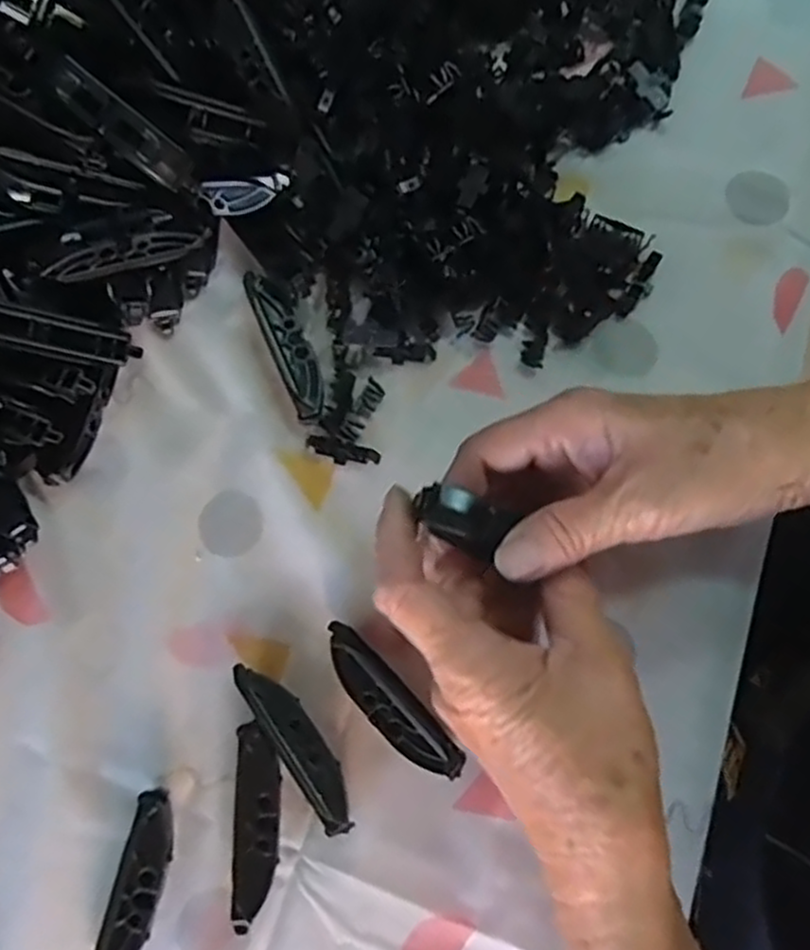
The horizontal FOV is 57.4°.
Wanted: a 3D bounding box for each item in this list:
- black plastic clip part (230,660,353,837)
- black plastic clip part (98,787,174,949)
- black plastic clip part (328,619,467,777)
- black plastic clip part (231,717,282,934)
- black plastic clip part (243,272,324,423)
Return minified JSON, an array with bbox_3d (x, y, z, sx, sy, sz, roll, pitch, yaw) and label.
[{"bbox_3d":[-0.047,0.116,0.322,0.017,0.017,0.081,-37,80,-6],"label":"black plastic clip part"},{"bbox_3d":[-0.112,0.175,0.310,0.018,0.015,0.078,12,79,4],"label":"black plastic clip part"},{"bbox_3d":[-0.007,0.100,0.326,0.021,0.015,0.080,-43,81,-7],"label":"black plastic clip part"},{"bbox_3d":[-0.063,0.148,0.314,0.018,0.017,0.079,-2,78,1],"label":"black plastic clip part"},{"bbox_3d":[-0.056,-0.064,0.360,0.019,0.015,0.079,-23,79,-4],"label":"black plastic clip part"}]

